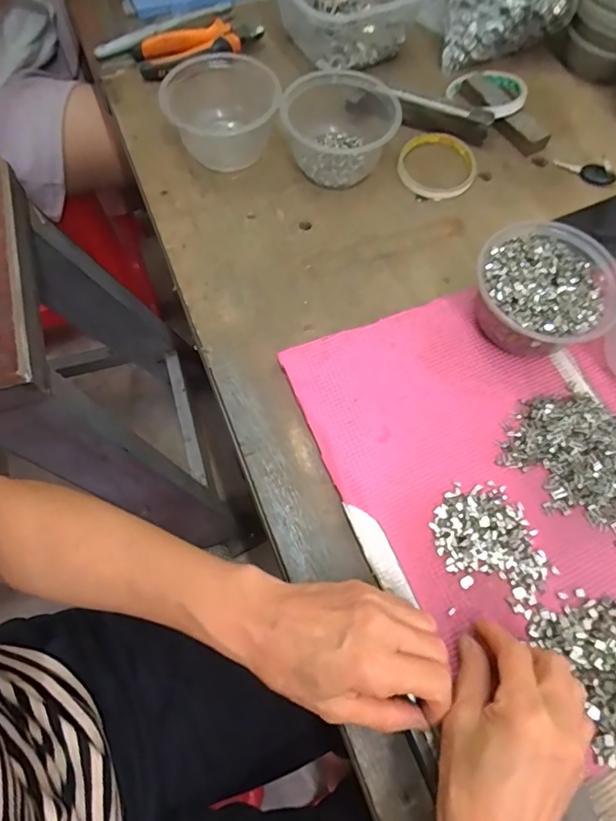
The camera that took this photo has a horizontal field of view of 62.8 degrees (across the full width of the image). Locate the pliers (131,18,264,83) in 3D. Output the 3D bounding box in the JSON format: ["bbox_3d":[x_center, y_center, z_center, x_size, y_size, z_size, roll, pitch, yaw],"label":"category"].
[{"bbox_3d":[-0.129,-0.431,0.592,0.150,0.018,0.057,-24,69,-10],"label":"pliers"}]

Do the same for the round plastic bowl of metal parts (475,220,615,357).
[{"bbox_3d":[0.197,-0.096,0.433,0.109,0.061,0.111,0,67,0],"label":"round plastic bowl of metal parts"}]

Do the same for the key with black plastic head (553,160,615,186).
[{"bbox_3d":[0.300,-0.261,0.545,0.064,0.012,0.017,32,70,12],"label":"key with black plastic head"}]

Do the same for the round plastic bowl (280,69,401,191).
[{"bbox_3d":[0.033,-0.299,0.523,0.114,0.060,0.135,3,67,1],"label":"round plastic bowl"}]

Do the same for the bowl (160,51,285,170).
[{"bbox_3d":[-0.085,-0.296,0.513,0.106,0.067,0.112,0,67,0],"label":"bowl"}]

